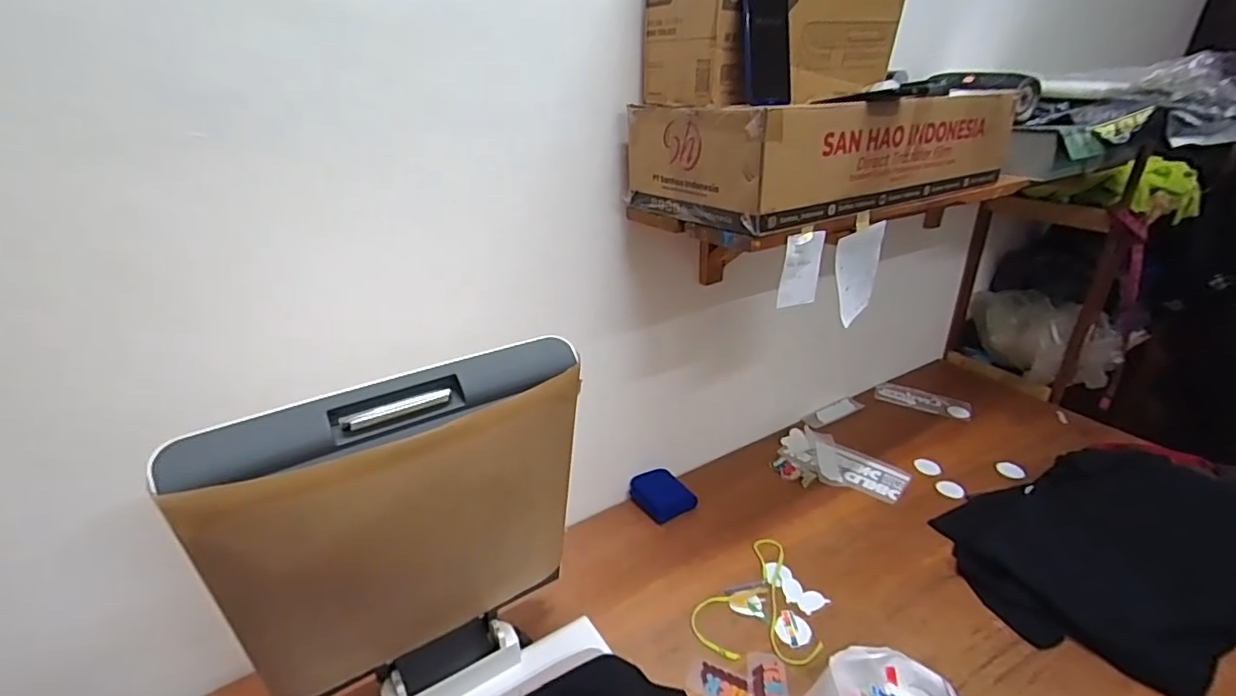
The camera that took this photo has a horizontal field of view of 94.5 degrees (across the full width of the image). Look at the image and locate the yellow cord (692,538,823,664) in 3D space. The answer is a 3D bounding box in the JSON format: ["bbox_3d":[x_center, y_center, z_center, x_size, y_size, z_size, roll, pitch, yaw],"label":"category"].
[{"bbox_3d":[0.224,0.439,1.008,0.197,0.013,0.254,-2,27,-2],"label":"yellow cord"}]

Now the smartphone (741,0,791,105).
[{"bbox_3d":[0.199,-0.399,0.747,0.076,0.150,0.017,-13,19,-24],"label":"smartphone"}]

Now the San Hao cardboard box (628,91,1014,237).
[{"bbox_3d":[0.348,-0.332,0.936,0.602,0.143,0.278,-16,31,-27],"label":"San Hao cardboard box"}]

